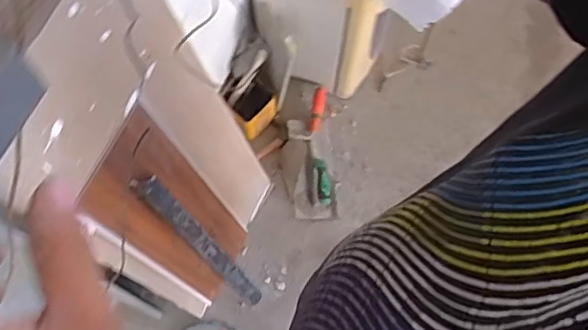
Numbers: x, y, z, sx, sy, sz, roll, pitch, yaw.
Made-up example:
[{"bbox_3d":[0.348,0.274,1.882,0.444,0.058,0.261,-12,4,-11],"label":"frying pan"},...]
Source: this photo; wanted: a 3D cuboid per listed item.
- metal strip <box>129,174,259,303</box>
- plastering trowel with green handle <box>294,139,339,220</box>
[{"bbox_3d":[-0.176,0.181,1.268,0.020,0.586,0.043,32,73,31],"label":"metal strip"},{"bbox_3d":[0.059,0.037,1.577,0.111,0.073,0.205,2,72,0],"label":"plastering trowel with green handle"}]

